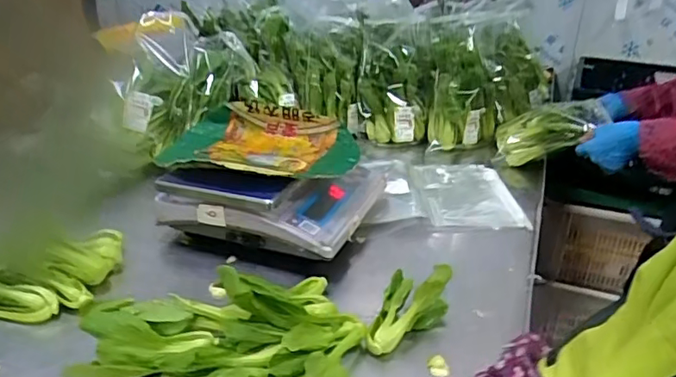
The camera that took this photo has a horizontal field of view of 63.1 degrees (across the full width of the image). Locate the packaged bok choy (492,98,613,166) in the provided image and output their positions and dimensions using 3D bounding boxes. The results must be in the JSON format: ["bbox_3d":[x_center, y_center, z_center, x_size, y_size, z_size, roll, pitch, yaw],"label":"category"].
[{"bbox_3d":[0.440,-0.125,1.161,0.232,0.072,0.106,-26,32,-12],"label":"packaged bok choy"}]

